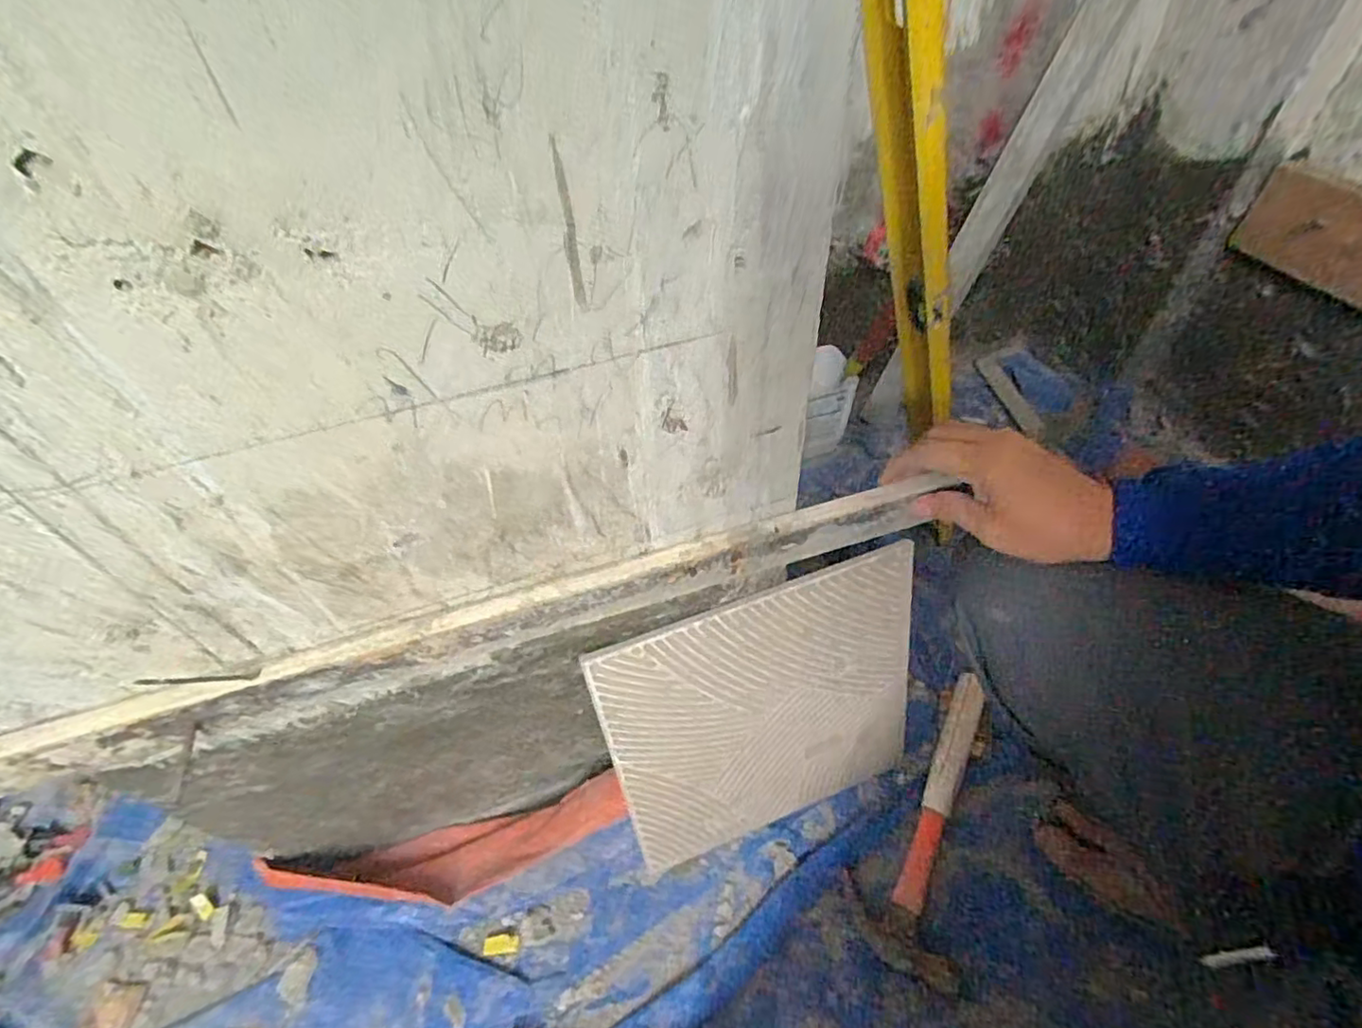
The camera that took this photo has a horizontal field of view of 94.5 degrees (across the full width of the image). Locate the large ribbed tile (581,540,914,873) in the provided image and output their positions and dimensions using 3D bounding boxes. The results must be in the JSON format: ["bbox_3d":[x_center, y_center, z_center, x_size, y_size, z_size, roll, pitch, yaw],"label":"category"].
[{"bbox_3d":[0.086,0.191,0.592,0.296,0.294,0.011,-18,33,-13],"label":"large ribbed tile"}]

